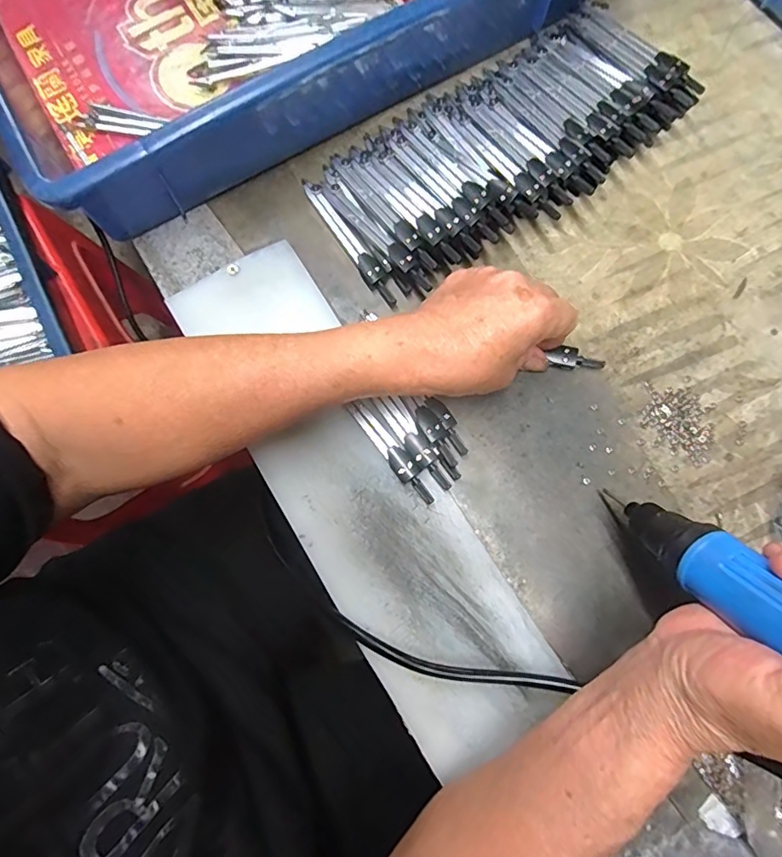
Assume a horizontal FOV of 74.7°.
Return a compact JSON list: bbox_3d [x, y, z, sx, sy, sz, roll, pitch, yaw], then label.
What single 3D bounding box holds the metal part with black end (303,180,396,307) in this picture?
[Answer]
[{"bbox_3d":[-0.030,-0.131,0.357,0.014,0.006,0.110,-34,80,-6],"label":"metal part with black end"}]

